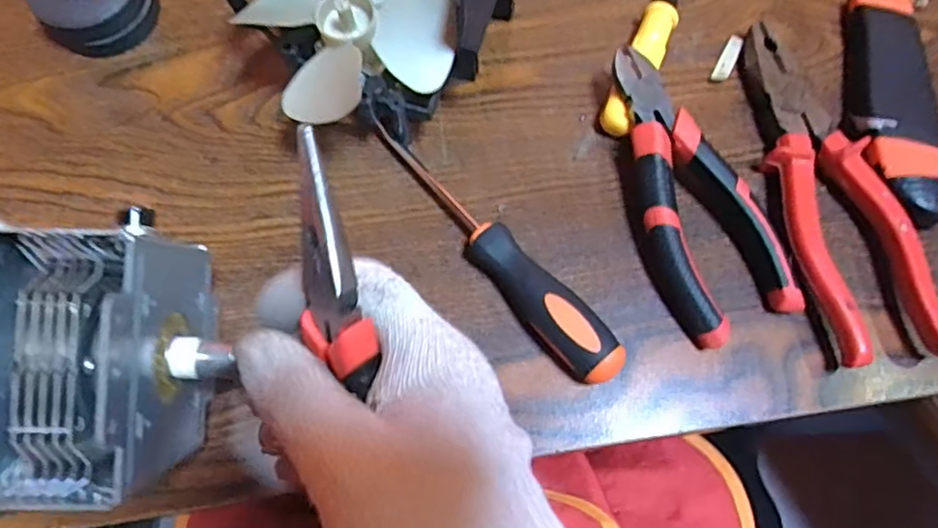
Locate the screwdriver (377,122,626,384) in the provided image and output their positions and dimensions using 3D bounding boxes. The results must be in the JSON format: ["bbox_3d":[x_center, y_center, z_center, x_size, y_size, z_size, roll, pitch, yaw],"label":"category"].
[{"bbox_3d":[0.014,-0.012,0.319,0.031,0.028,0.171,-38,77,-11],"label":"screwdriver"}]

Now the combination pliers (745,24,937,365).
[{"bbox_3d":[0.189,-0.045,0.325,0.063,0.029,0.186,-9,74,-3],"label":"combination pliers"}]

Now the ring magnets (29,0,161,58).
[{"bbox_3d":[-0.220,-0.154,0.374,0.061,0.030,0.061,38,77,10],"label":"ring magnets"}]

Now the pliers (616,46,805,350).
[{"bbox_3d":[0.108,-0.036,0.325,0.057,0.028,0.150,-22,75,-7],"label":"pliers"}]

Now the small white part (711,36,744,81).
[{"bbox_3d":[0.151,-0.120,0.369,0.009,0.004,0.031,27,75,7],"label":"small white part"}]

